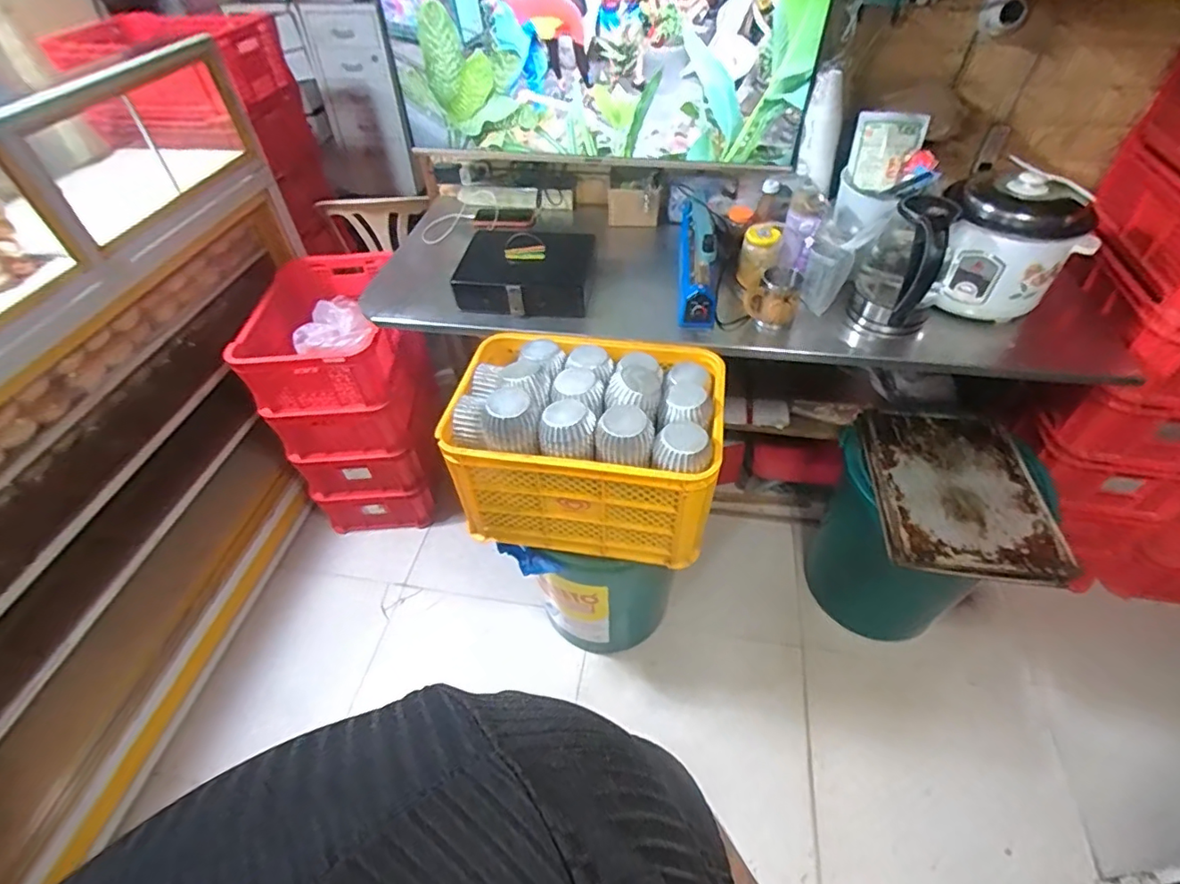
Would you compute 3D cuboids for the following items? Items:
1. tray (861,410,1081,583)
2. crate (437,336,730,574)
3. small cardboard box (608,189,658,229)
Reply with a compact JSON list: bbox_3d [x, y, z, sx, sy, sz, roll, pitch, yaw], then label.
[{"bbox_3d":[0.828,0.101,1.253,0.337,0.036,0.439,2,53,9],"label":"tray"},{"bbox_3d":[-0.001,-0.006,1.166,0.505,0.355,0.354,5,48,7],"label":"crate"},{"bbox_3d":[0.112,-0.612,1.470,0.132,0.099,0.043,7,48,9],"label":"small cardboard box"}]

